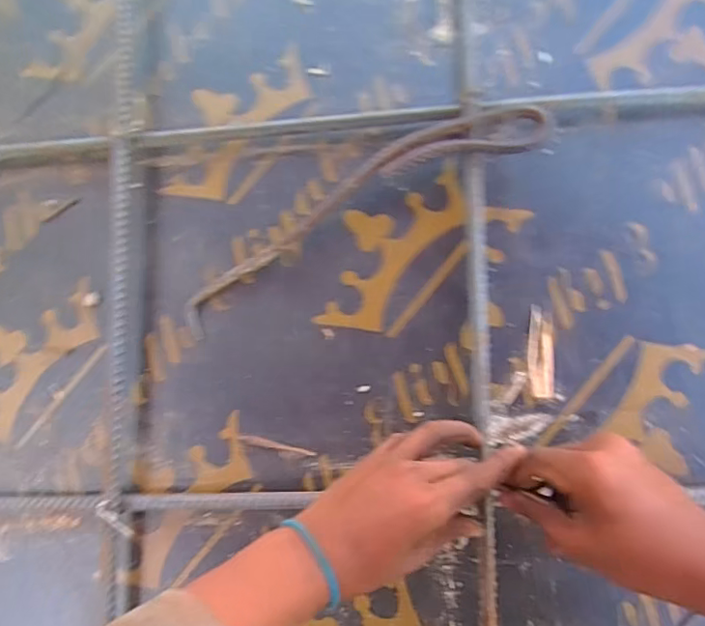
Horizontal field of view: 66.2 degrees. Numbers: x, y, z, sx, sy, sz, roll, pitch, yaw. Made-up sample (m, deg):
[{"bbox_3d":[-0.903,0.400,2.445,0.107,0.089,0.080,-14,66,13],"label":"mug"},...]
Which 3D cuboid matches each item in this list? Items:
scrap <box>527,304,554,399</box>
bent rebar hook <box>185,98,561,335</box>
[{"bbox_3d":[0.151,0.031,0.431,0.019,0.004,0.072,1,85,5],"label":"scrap"},{"bbox_3d":[0.000,-0.085,0.431,0.324,0.049,0.060,-27,83,2],"label":"bent rebar hook"}]

